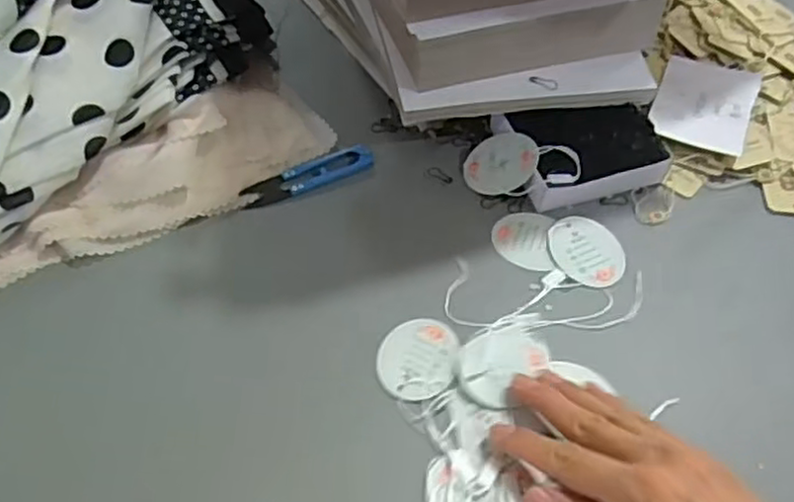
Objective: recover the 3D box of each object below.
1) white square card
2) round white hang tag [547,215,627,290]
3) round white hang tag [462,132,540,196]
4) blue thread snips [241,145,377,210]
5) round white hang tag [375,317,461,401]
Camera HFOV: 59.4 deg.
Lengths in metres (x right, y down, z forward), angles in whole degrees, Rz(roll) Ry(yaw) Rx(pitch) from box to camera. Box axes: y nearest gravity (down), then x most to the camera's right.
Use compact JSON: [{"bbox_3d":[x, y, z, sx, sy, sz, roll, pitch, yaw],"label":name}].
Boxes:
[{"bbox_3d":[0.249,-0.120,0.562,0.072,0.014,0.096,22,55,14],"label":"white square card"},{"bbox_3d":[0.131,0.001,0.486,0.057,0.004,0.047,31,65,19],"label":"round white hang tag"},{"bbox_3d":[0.077,-0.066,0.517,0.054,0.005,0.049,-37,56,14],"label":"round white hang tag"},{"bbox_3d":[-0.065,-0.057,0.519,0.100,0.009,0.028,-23,57,-18],"label":"blue thread snips"},{"bbox_3d":[0.013,0.066,0.432,0.047,0.006,0.056,11,53,6],"label":"round white hang tag"}]

